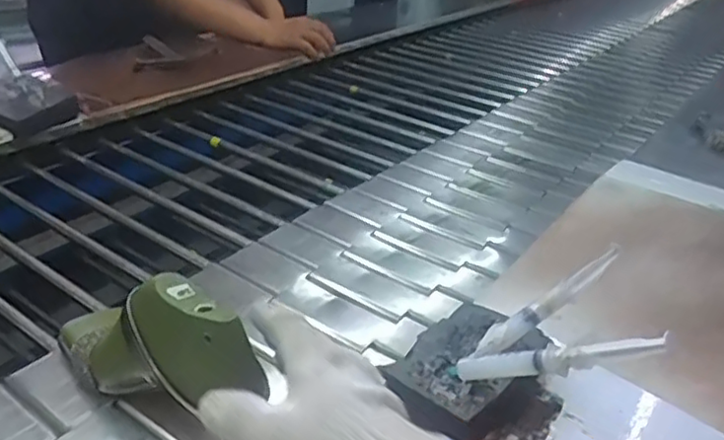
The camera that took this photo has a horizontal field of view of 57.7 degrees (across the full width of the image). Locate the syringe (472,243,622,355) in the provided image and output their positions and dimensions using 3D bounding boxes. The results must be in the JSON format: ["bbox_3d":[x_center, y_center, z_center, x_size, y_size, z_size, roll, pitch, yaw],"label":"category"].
[{"bbox_3d":[0.146,0.064,0.510,0.135,0.022,0.015,-36,38,-3],"label":"syringe"}]

